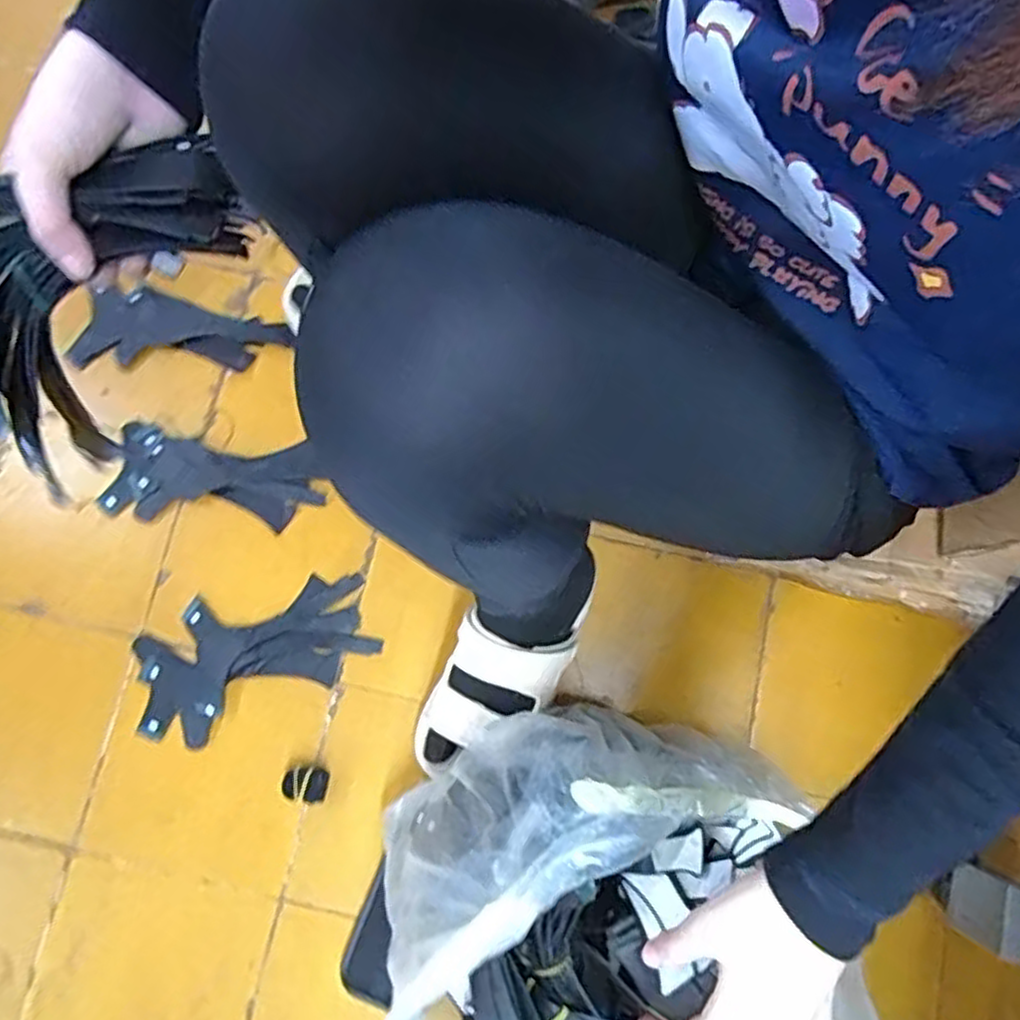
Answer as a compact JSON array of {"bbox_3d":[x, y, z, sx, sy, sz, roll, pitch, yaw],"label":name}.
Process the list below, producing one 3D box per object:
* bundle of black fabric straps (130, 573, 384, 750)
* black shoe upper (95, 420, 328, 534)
[{"bbox_3d":[-0.254,0.140,0.716,0.233,0.015,0.119,-22,79,-4],"label":"bundle of black fabric straps"},{"bbox_3d":[-0.306,-0.034,0.747,0.219,0.015,0.095,5,78,2],"label":"black shoe upper"}]

